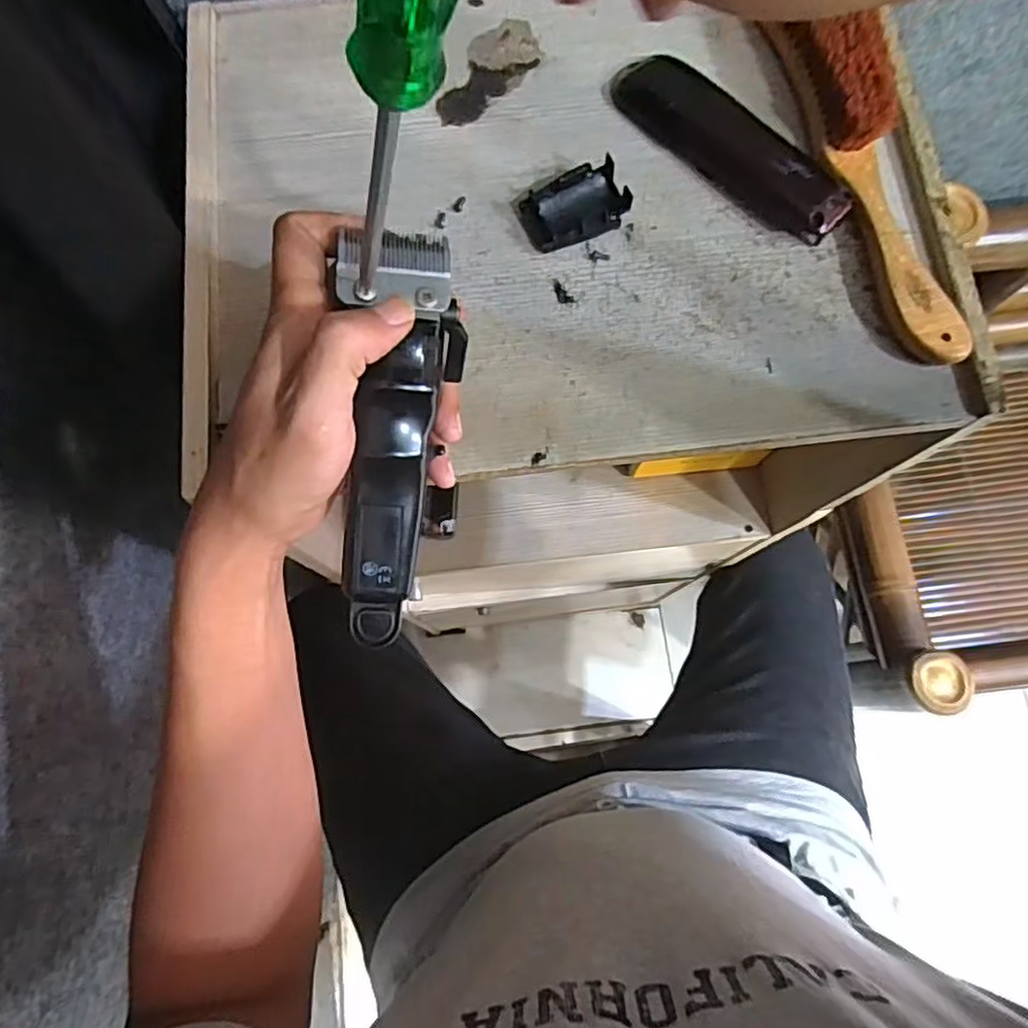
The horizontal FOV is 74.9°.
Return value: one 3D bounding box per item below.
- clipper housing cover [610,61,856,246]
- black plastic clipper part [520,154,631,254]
[{"bbox_3d":[0.115,-0.199,0.364,0.036,0.017,0.144,-41,78,-10],"label":"clipper housing cover"},{"bbox_3d":[0.031,-0.162,0.352,0.051,0.015,0.036,-25,75,-6],"label":"black plastic clipper part"}]

